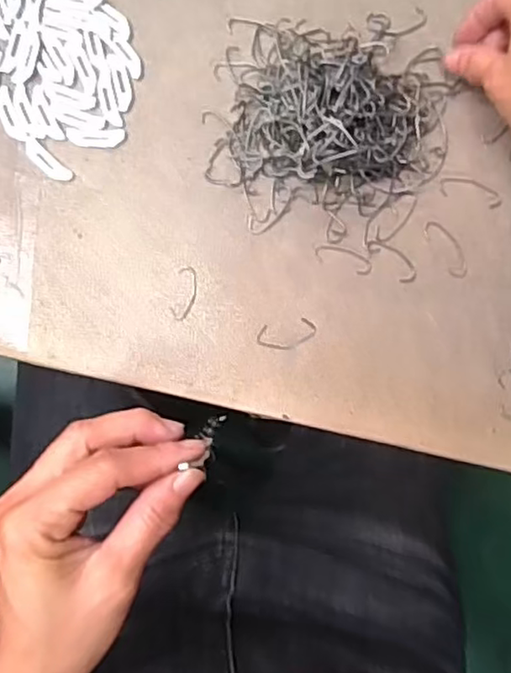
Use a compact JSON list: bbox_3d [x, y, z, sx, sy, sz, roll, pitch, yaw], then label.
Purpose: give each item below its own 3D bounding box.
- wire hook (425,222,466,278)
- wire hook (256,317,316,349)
[{"bbox_3d":[0.120,-0.055,0.394,0.014,0.004,0.040,-29,88,-2],"label":"wire hook"},{"bbox_3d":[0.019,-0.001,0.391,0.037,0.004,0.018,-11,87,-1],"label":"wire hook"}]

